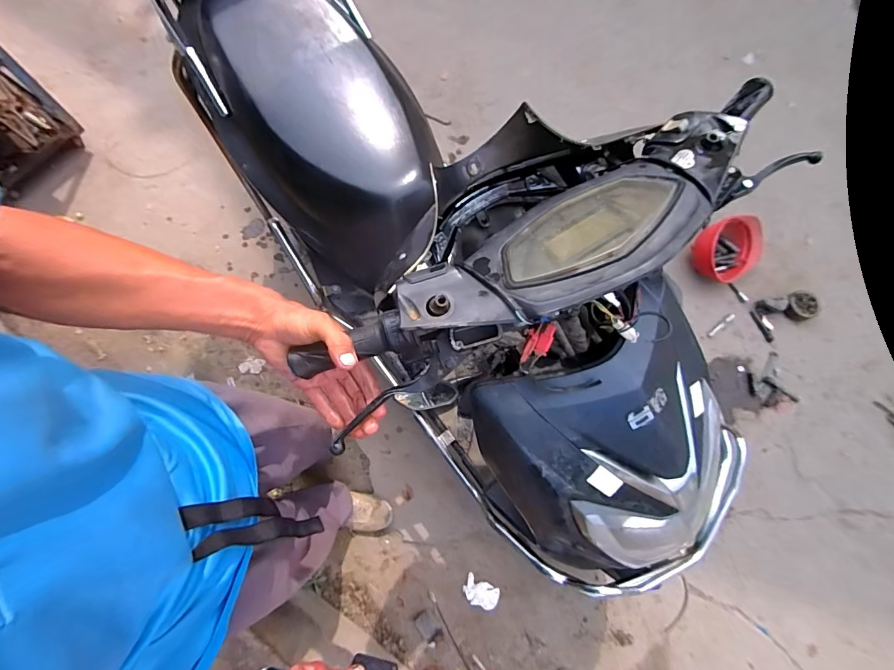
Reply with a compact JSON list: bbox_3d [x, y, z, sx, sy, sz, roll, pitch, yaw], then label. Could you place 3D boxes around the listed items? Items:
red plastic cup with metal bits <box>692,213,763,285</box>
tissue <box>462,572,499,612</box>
[{"bbox_3d":[0.995,-0.300,1.478,0.198,0.144,0.193,-30,75,-9],"label":"red plastic cup with metal bits"},{"bbox_3d":[0.100,0.766,1.241,0.105,0.023,0.065,26,75,10],"label":"tissue"}]

